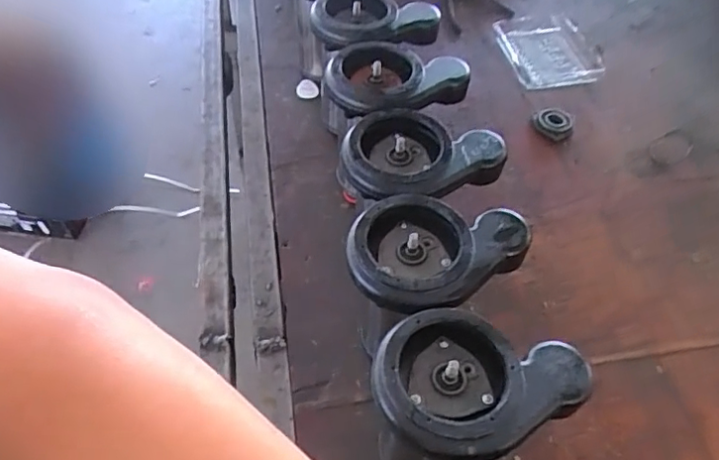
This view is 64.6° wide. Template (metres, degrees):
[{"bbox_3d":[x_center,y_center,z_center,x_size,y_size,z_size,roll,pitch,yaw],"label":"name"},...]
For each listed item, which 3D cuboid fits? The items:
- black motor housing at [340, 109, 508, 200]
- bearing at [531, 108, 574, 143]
[{"bbox_3d":[0.068,-0.077,0.602,0.169,0.044,0.114,-2,51,-5],"label":"black motor housing"},{"bbox_3d":[0.304,-0.165,0.889,0.061,0.024,0.062,12,51,7],"label":"bearing"}]

